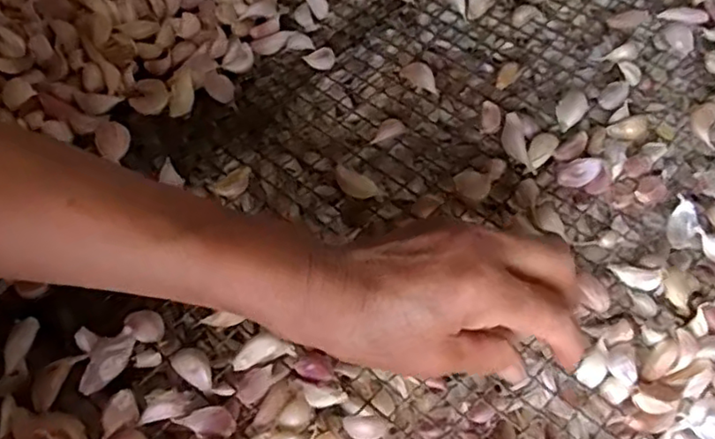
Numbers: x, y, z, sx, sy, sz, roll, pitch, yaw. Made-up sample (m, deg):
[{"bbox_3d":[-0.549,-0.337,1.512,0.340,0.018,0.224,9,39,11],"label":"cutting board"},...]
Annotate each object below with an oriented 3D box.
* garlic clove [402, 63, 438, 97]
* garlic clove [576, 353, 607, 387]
[{"bbox_3d":[0.045,-0.098,0.433,0.015,0.011,0.030,-36,68,-10],"label":"garlic clove"},{"bbox_3d":[0.124,0.080,0.325,0.012,0.007,0.015,36,69,18],"label":"garlic clove"}]

